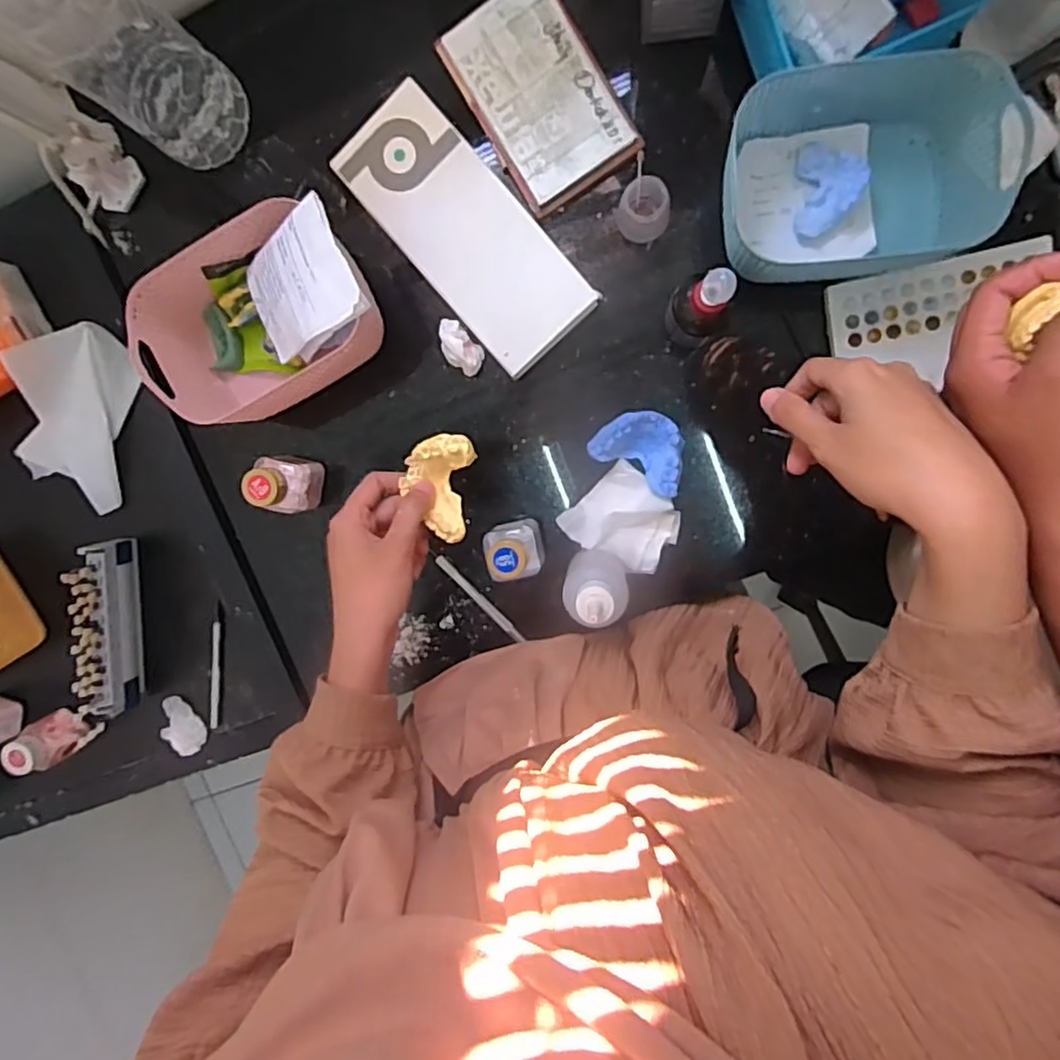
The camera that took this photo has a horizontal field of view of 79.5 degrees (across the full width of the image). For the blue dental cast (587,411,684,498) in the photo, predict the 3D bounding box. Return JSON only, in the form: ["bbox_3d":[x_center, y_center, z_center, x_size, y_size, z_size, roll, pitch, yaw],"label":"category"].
[{"bbox_3d":[0.090,-0.066,0.502,0.073,0.025,0.052,29,99,2],"label":"blue dental cast"}]

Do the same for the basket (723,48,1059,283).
[{"bbox_3d":[0.223,-0.242,0.430,0.170,0.069,0.129,-6,96,8],"label":"basket"}]

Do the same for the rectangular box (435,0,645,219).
[{"bbox_3d":[0.006,-0.325,0.479,0.093,0.013,0.147,-31,93,9],"label":"rectangular box"}]

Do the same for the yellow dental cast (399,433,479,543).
[{"bbox_3d":[-0.064,-0.031,0.445,0.048,0.026,0.071,11,98,5],"label":"yellow dental cast"}]

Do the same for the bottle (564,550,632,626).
[{"bbox_3d":[0.049,0.041,0.470,0.046,0.117,0.042,5,98,6],"label":"bottle"}]

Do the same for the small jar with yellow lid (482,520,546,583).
[{"bbox_3d":[-0.013,0.016,0.501,0.042,0.072,0.042,-10,96,8],"label":"small jar with yellow lid"}]

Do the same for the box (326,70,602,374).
[{"bbox_3d":[-0.049,-0.227,0.494,0.089,0.030,0.213,-41,91,10],"label":"box"}]

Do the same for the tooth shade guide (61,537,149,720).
[{"bbox_3d":[-0.413,0.100,0.630,0.020,0.100,0.175,1,97,7],"label":"tooth shade guide"}]

